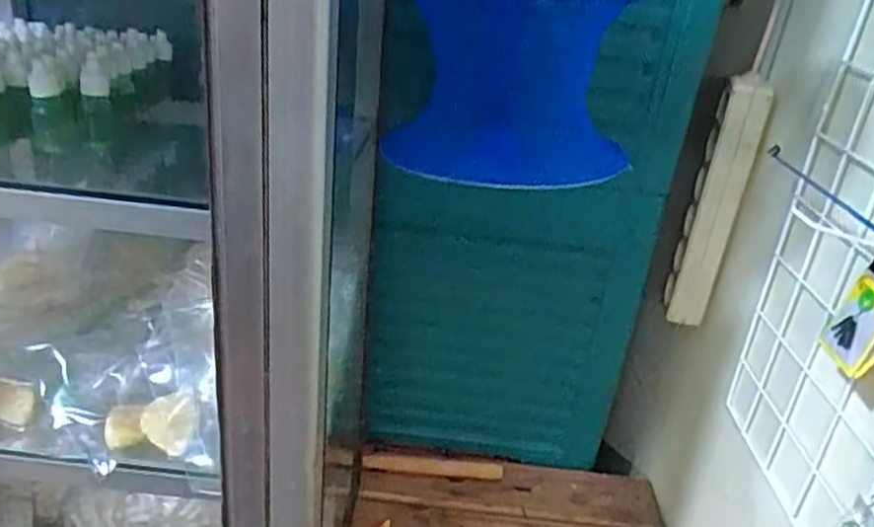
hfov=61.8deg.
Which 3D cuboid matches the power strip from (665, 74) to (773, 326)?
[{"bbox_3d":[0.284,-0.058,0.751,0.046,0.258,0.037,15,28,18],"label":"power strip"}]

